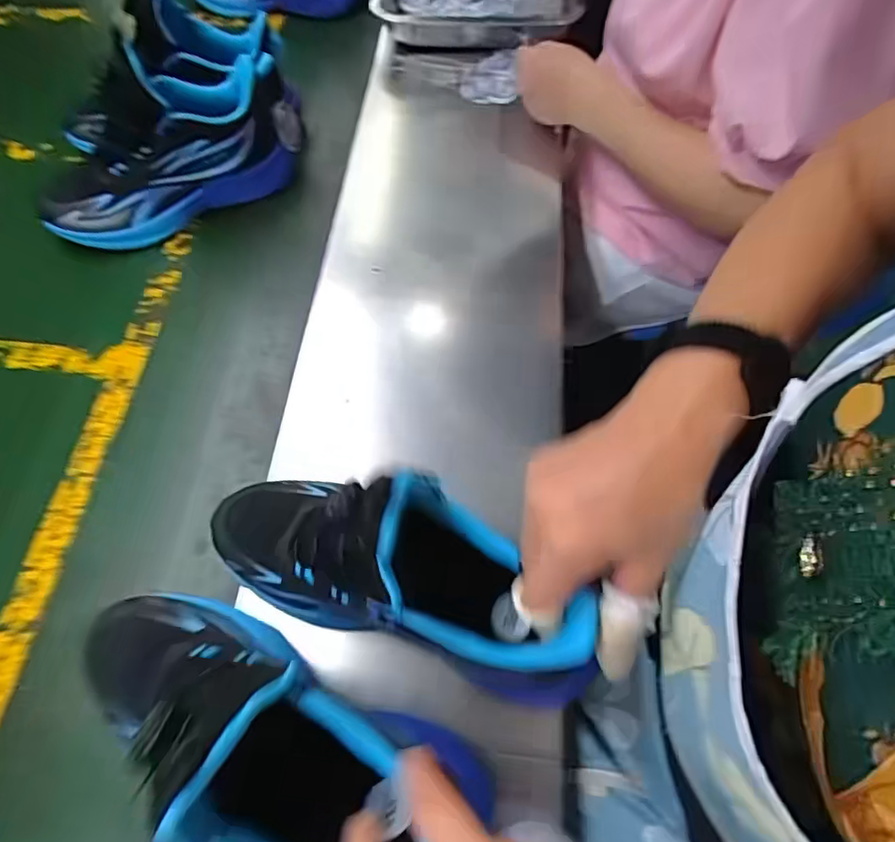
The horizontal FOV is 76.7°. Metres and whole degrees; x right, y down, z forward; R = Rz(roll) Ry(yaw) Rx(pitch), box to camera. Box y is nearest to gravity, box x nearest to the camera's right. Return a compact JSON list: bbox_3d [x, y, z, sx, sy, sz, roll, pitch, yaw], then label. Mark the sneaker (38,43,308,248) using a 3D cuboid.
[{"bbox_3d":[-0.285,-0.288,0.580,0.285,0.137,0.122,-33,66,-14],"label":"sneaker"}]

